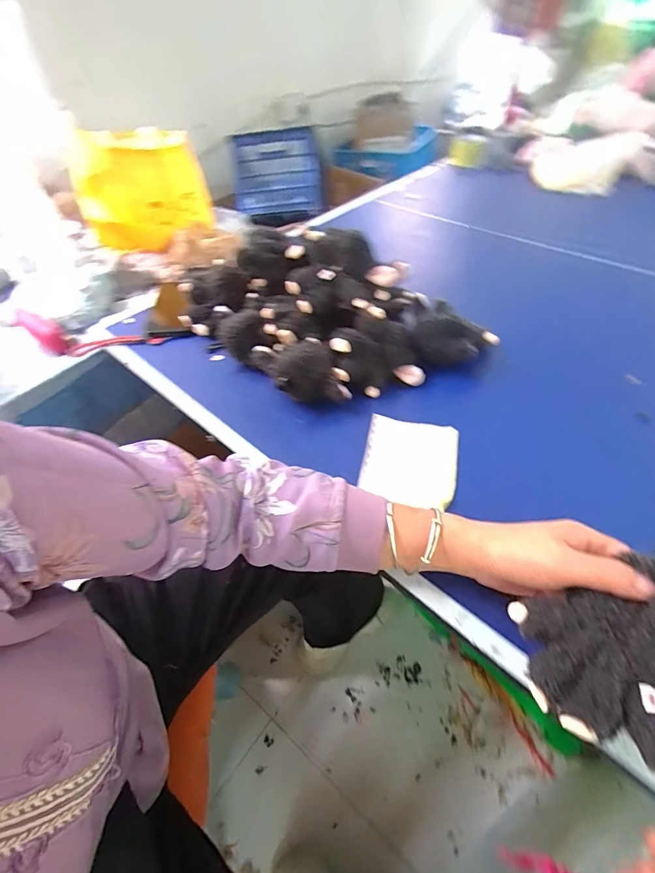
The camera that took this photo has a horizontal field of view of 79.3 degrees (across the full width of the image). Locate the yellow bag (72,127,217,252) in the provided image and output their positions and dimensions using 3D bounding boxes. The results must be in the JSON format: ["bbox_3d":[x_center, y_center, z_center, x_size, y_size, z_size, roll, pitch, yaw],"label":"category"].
[{"bbox_3d":[-0.363,-0.483,0.776,0.241,0.187,0.085,-16,50,-9],"label":"yellow bag"}]

